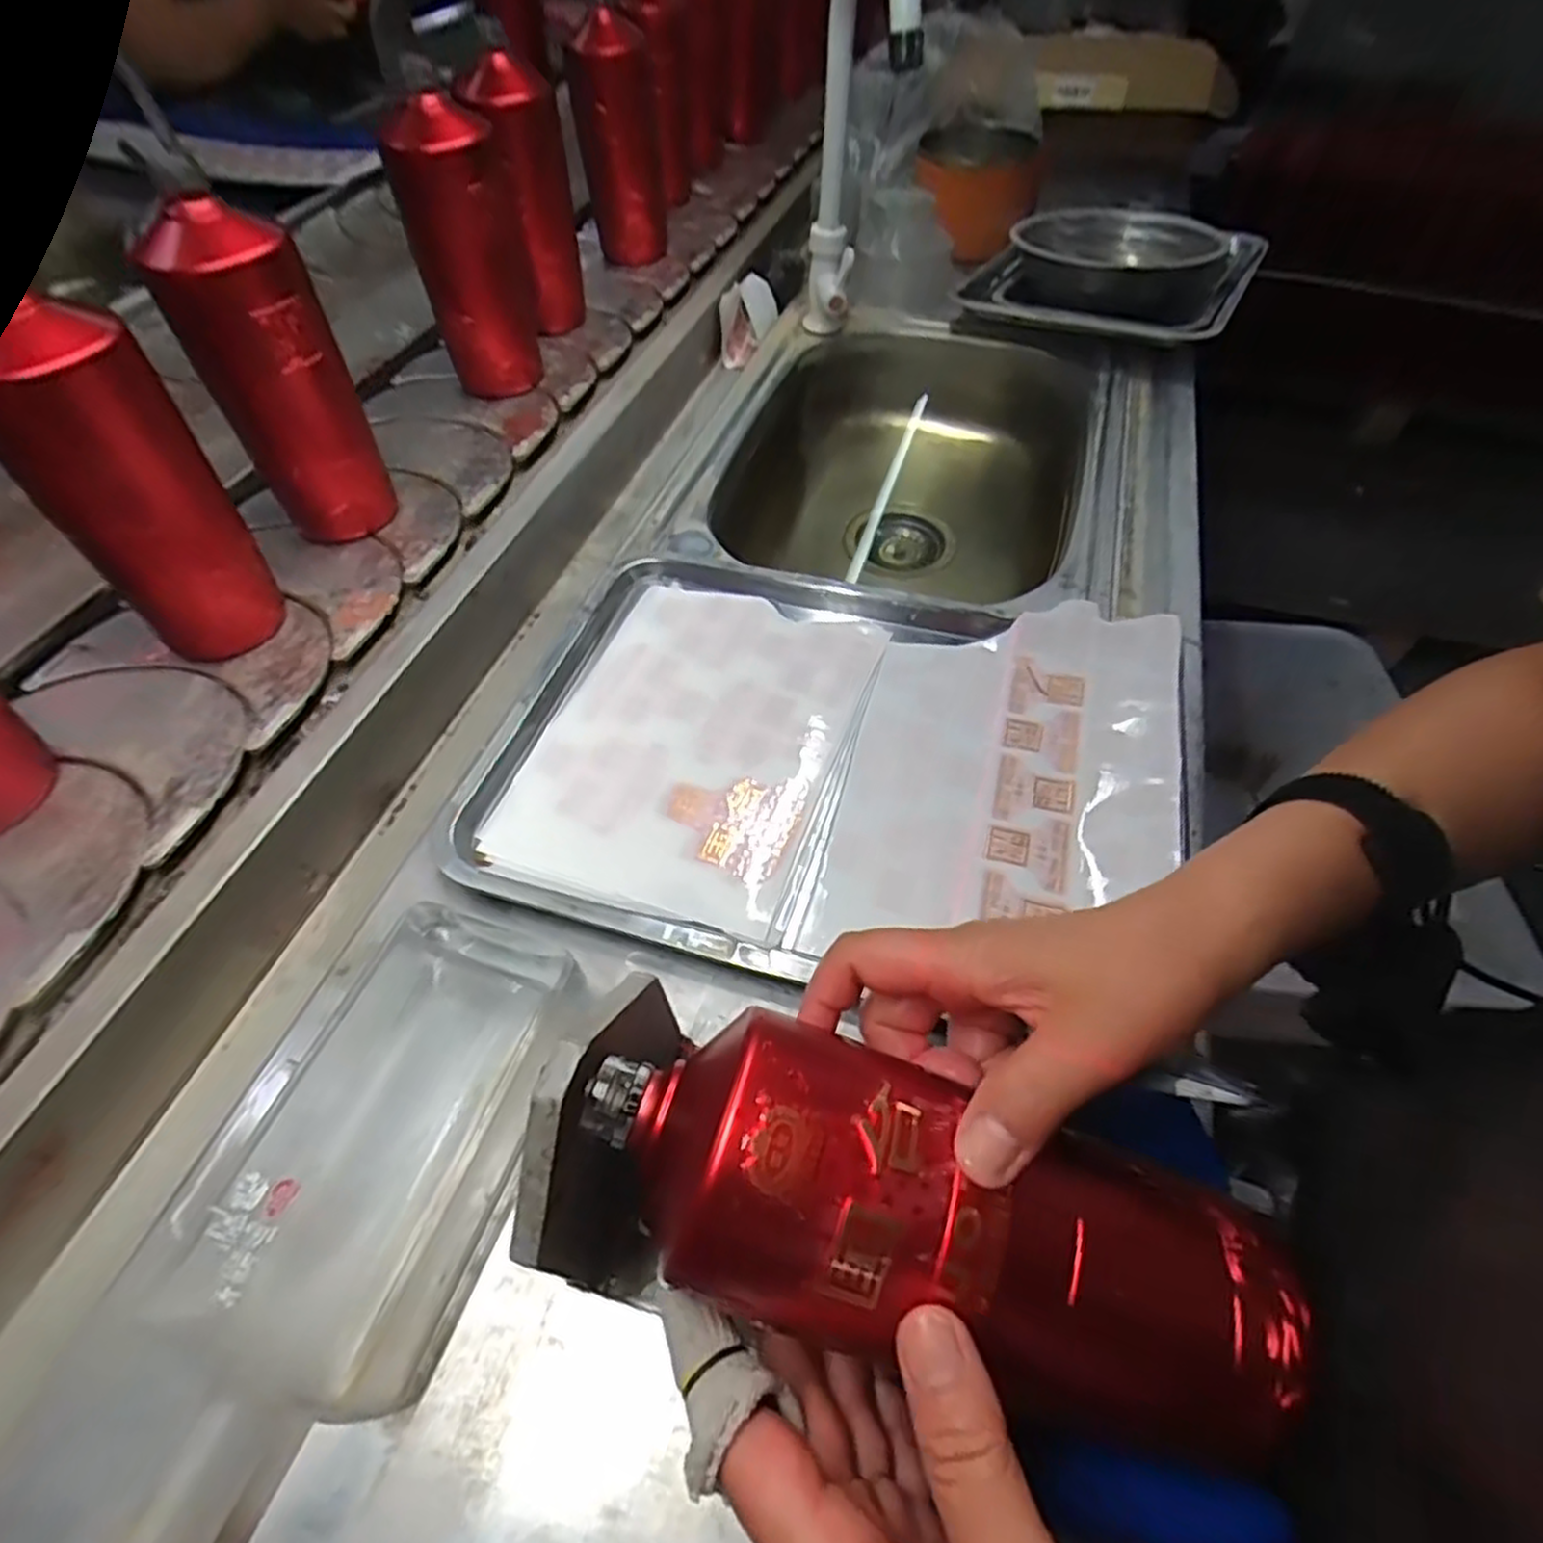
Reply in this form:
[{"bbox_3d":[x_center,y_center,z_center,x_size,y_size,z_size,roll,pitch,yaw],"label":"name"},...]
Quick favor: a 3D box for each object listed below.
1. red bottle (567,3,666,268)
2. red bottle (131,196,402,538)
[{"bbox_3d":[-0.152,-0.627,0.783,0.088,0.188,0.061,-4,49,-10],"label":"red bottle"},{"bbox_3d":[-0.311,-0.246,0.497,0.058,0.193,0.061,15,49,7],"label":"red bottle"}]

